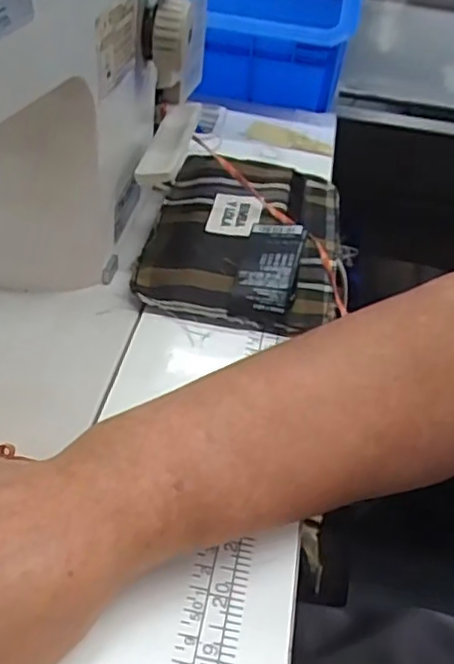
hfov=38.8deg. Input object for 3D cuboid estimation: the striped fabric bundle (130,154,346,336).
[{"bbox_3d":[0.018,-0.073,0.453,0.132,0.031,0.192,11,40,4],"label":"striped fabric bundle"}]

